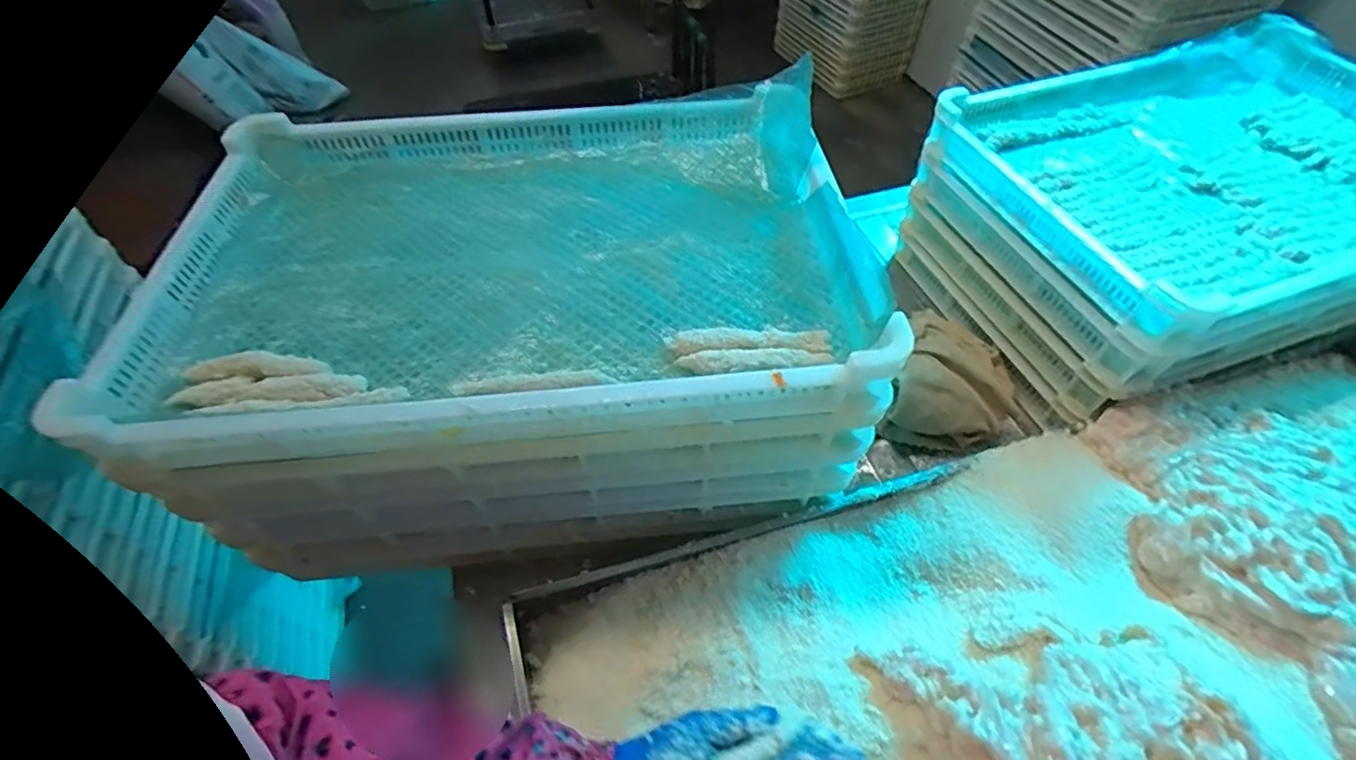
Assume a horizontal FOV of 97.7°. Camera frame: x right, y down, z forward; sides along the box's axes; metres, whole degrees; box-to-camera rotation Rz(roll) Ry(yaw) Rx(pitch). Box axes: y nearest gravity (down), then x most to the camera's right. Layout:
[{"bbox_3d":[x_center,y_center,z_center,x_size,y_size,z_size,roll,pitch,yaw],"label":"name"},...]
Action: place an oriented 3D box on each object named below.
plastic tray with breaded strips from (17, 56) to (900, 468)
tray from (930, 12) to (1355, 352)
[{"bbox_3d":[-0.154,-0.123,0.534,0.587,0.066,0.388,-5,53,-2],"label":"plastic tray with breaded strips"},{"bbox_3d":[0.661,-0.272,0.698,0.607,0.058,0.400,-17,54,-10],"label":"tray"}]

